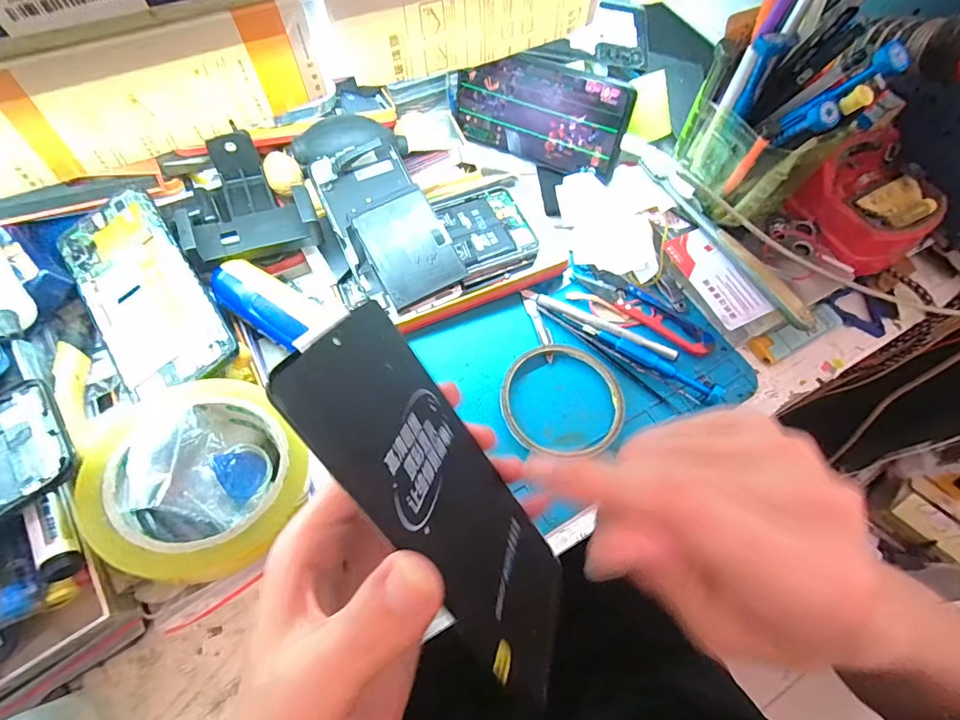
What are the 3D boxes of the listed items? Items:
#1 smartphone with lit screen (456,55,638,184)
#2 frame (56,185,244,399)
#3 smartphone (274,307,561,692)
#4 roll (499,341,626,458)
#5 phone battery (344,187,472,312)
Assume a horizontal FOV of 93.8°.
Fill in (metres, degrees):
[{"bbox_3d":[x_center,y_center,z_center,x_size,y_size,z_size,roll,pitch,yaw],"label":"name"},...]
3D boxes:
[{"bbox_3d":[0.047,-0.207,0.380,0.154,0.076,0.009,28,48,20],"label":"smartphone with lit screen"},{"bbox_3d":[-0.216,-0.045,0.285,0.068,0.014,0.156,-33,70,-17],"label":"frame"},{"bbox_3d":[-0.009,0.052,0.169,0.004,0.152,0.070,-24,18,24],"label":"smartphone"},{"bbox_3d":[0.058,0.029,0.315,0.085,0.010,0.084,1,64,-3],"label":"roll"},{"bbox_3d":[-0.053,-0.085,0.334,0.059,0.005,0.080,-28,86,-10],"label":"phone battery"}]

